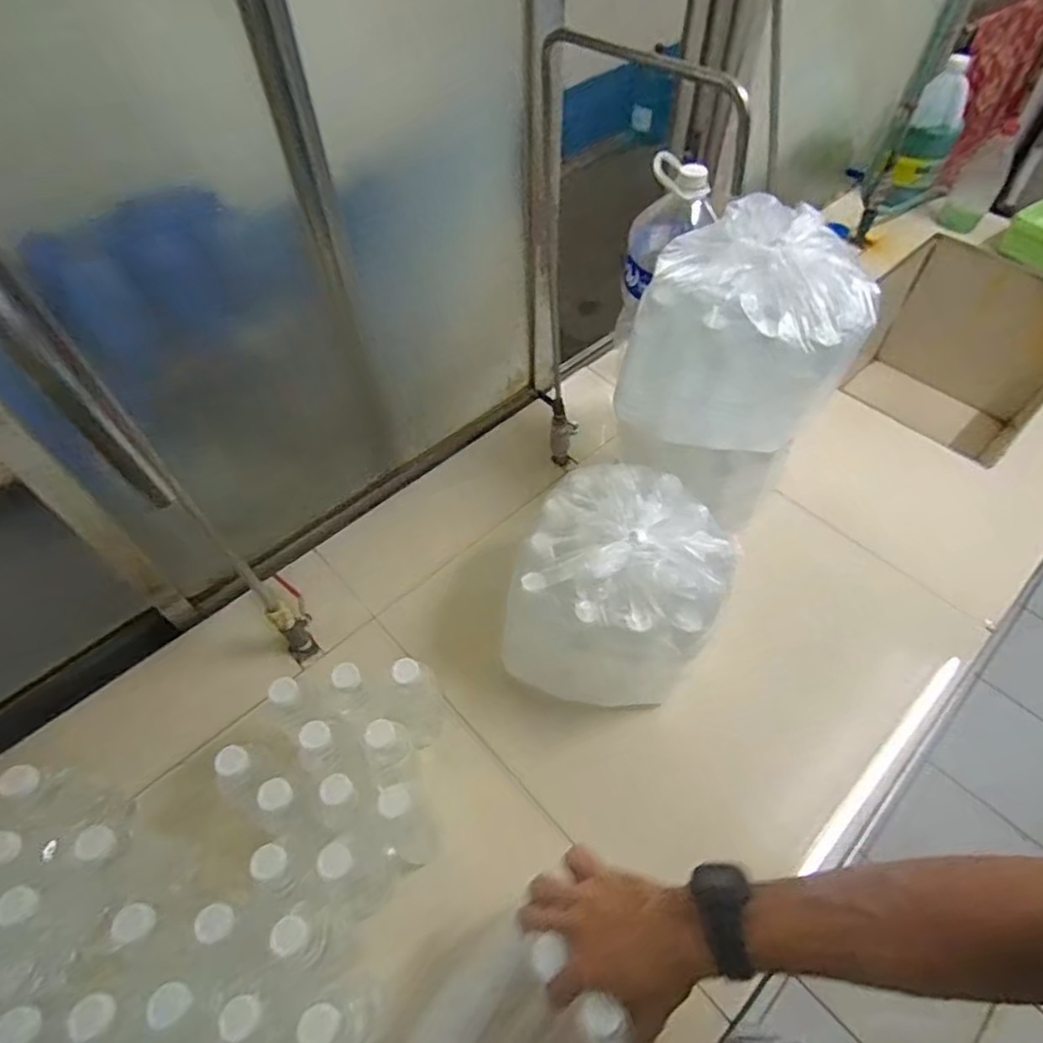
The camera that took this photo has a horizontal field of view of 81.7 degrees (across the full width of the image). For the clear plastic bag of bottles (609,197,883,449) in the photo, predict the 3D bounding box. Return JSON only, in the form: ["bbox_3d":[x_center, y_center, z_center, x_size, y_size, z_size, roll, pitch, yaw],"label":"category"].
[{"bbox_3d":[0.272,-0.227,0.736,0.243,0.216,0.191,22,57,17],"label":"clear plastic bag of bottles"}]

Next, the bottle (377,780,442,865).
[{"bbox_3d":[-0.116,0.297,0.606,0.055,0.150,0.064,-29,58,-19],"label":"bottle"}]

